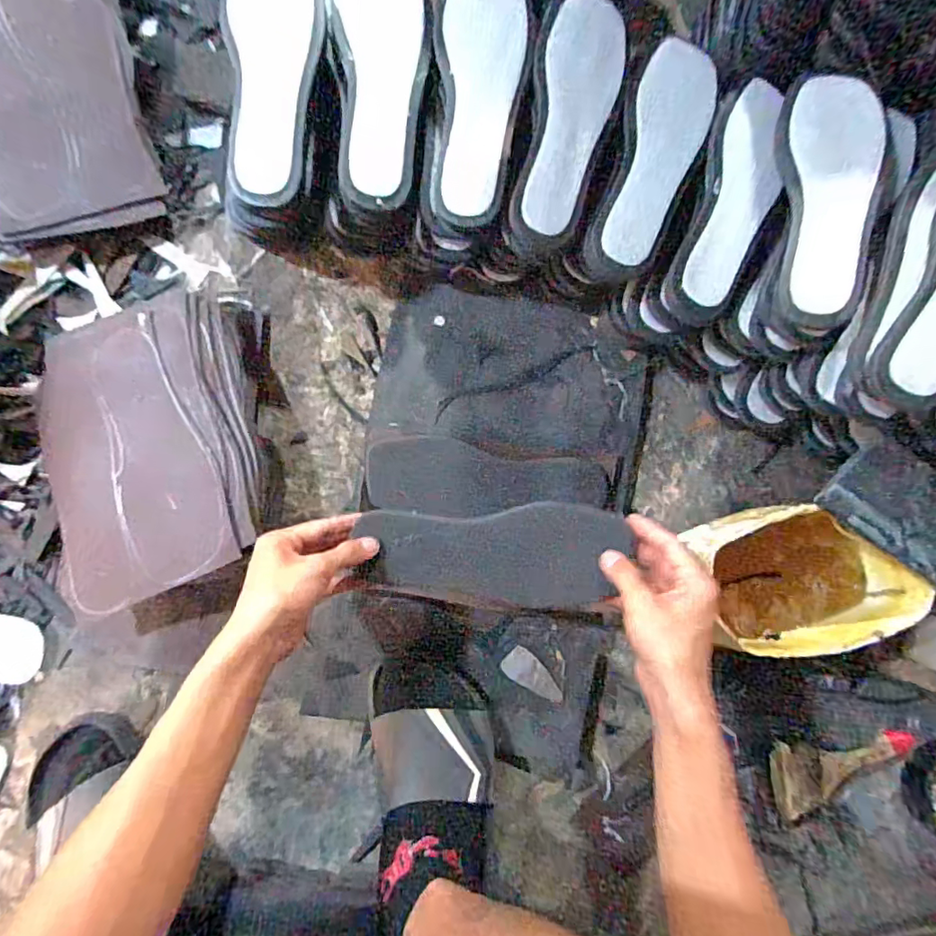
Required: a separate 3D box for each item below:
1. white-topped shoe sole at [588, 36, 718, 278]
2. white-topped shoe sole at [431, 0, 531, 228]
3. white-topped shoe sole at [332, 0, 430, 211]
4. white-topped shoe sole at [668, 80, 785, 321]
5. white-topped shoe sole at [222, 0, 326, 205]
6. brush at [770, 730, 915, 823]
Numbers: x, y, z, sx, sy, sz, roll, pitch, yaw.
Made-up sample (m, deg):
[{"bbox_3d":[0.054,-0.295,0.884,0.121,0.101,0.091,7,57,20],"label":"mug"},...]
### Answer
[{"bbox_3d":[0.174,-0.291,0.490,0.074,0.020,0.234,20,81,-4],"label":"white-topped shoe sole"},{"bbox_3d":[0.009,-0.337,0.478,0.077,0.025,0.217,4,97,-6],"label":"white-topped shoe sole"},{"bbox_3d":[-0.078,-0.361,0.481,0.079,0.040,0.228,-3,84,-7],"label":"white-topped shoe sole"},{"bbox_3d":[0.250,-0.249,0.485,0.068,0.018,0.226,20,81,-4],"label":"white-topped shoe sole"},{"bbox_3d":[-0.172,-0.356,0.466,0.079,0.028,0.232,2,83,-6],"label":"white-topped shoe sole"},{"bbox_3d":[0.396,0.320,0.551,0.149,0.016,0.074,-3,84,-7],"label":"brush"}]

